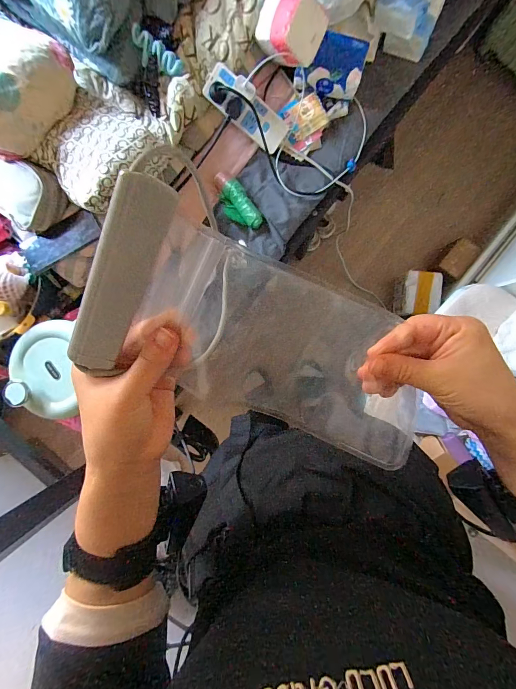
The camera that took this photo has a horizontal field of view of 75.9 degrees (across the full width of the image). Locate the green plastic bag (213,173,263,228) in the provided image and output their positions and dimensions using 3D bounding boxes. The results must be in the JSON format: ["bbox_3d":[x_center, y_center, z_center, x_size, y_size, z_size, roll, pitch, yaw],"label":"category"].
[{"bbox_3d":[-0.048,-0.321,0.748,0.060,0.027,0.140,-31,90,2],"label":"green plastic bag"}]

